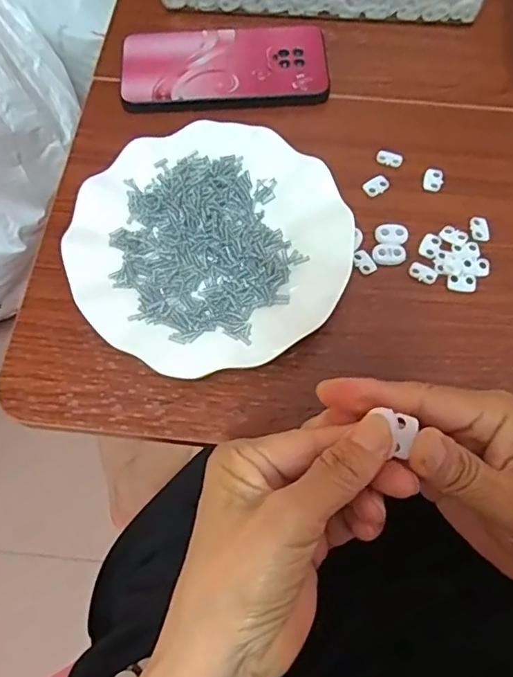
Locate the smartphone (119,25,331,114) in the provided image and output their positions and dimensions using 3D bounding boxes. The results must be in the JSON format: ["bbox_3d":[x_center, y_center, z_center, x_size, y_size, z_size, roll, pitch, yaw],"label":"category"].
[{"bbox_3d":[-0.026,-0.219,0.440,0.164,0.011,0.076,-4,68,-1],"label":"smartphone"}]

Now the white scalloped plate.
[{"bbox_3d":[-0.032,-0.063,0.369,0.179,0.023,0.177,0,68,1],"label":"white scalloped plate"}]

